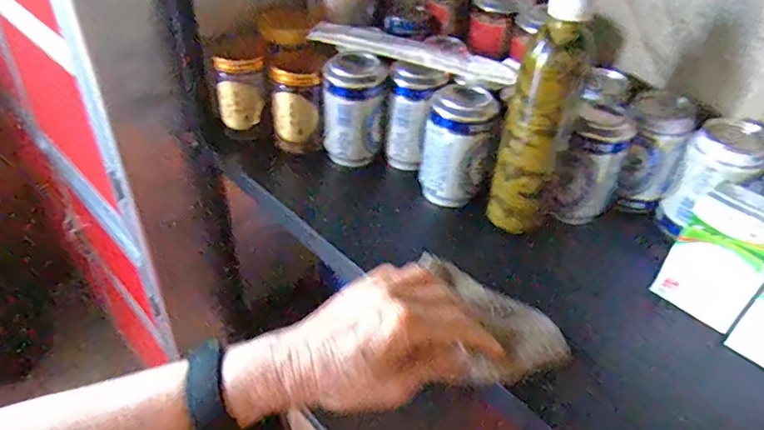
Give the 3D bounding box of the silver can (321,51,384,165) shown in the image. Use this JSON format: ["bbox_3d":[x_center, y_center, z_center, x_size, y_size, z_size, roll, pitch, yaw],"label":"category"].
[{"bbox_3d":[-0.031,-0.110,0.573,0.062,0.118,0.053,2,39,-3],"label":"silver can"}]

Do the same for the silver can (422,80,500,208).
[{"bbox_3d":[0.075,-0.069,0.533,0.062,0.110,0.056,8,40,5],"label":"silver can"}]

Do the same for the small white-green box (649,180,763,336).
[{"bbox_3d":[0.282,0.034,0.438,0.040,0.107,0.069,-28,49,-33],"label":"small white-green box"}]

